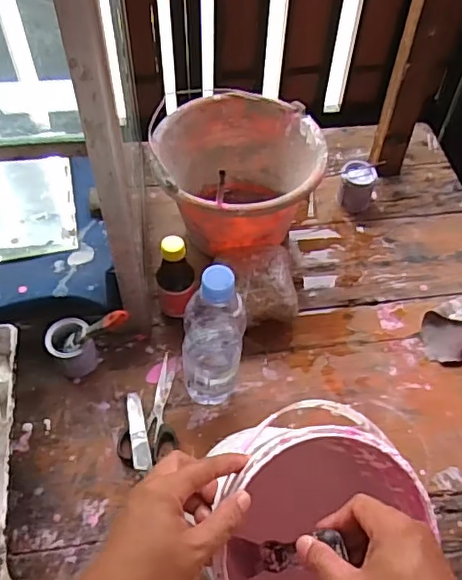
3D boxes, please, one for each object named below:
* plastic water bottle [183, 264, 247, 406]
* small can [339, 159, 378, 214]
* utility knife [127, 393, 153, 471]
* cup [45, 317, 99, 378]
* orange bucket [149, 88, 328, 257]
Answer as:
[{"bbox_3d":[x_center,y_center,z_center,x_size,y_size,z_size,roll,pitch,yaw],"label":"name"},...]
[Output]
[{"bbox_3d":[-0.020,0.063,0.646,0.064,0.245,0.053,-1,53,-3],"label":"plastic water bottle"},{"bbox_3d":[0.203,-0.164,0.926,0.053,0.062,0.067,16,54,9],"label":"small can"},{"bbox_3d":[-0.115,0.173,0.706,0.022,0.011,0.102,-9,54,-9],"label":"utility knife"},{"bbox_3d":[-0.206,0.077,0.746,0.053,0.073,0.055,1,53,-1],"label":"cup"},{"bbox_3d":[0.008,-0.148,0.857,0.229,0.179,0.237,1,53,-1],"label":"orange bucket"}]

